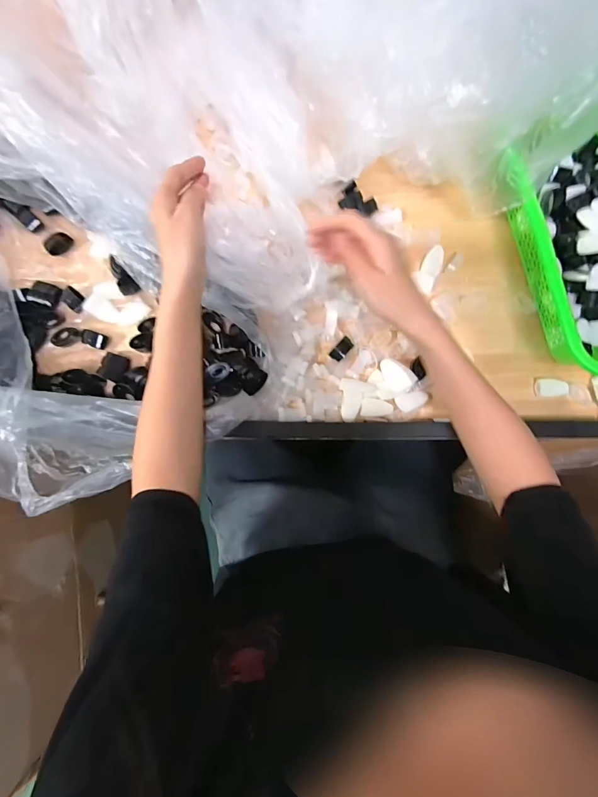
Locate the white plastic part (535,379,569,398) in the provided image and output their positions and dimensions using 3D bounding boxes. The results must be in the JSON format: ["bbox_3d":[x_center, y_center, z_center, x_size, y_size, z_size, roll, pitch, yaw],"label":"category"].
[{"bbox_3d":[0.322,-0.014,0.455,0.038,0.015,0.023,-3,83,-1],"label":"white plastic part"}]

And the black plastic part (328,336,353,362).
[{"bbox_3d":[0.055,-0.062,0.450,0.016,0.012,0.032,41,84,4],"label":"black plastic part"}]

